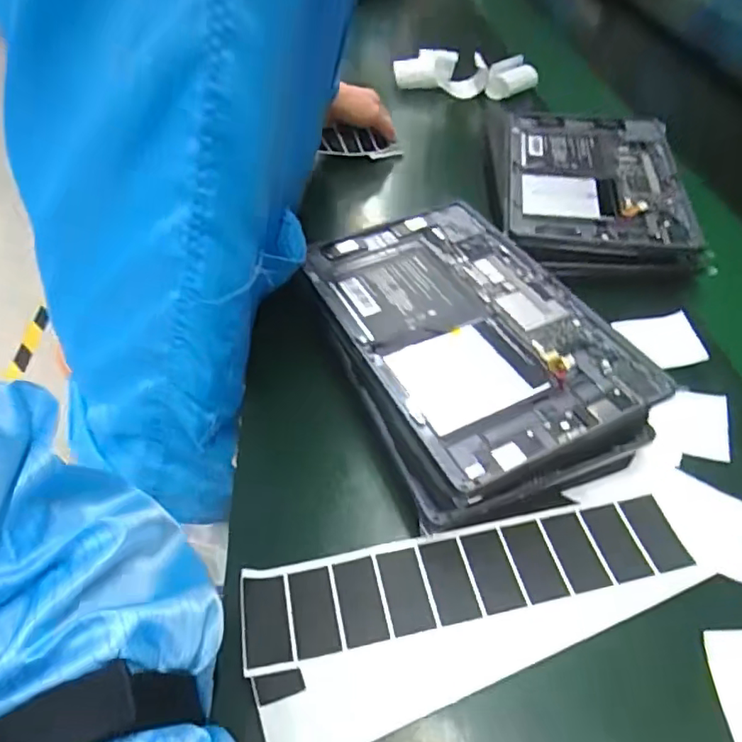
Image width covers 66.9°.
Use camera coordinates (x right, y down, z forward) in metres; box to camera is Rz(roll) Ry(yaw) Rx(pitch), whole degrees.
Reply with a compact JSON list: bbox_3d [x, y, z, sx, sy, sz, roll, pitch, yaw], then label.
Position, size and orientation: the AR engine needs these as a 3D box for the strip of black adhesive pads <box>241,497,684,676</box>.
[{"bbox_3d":[0.058,0.120,0.334,0.262,0.007,0.053,-10,44,-8],"label":"strip of black adhesive pads"}]

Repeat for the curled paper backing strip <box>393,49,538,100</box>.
[{"bbox_3d":[0.137,-0.435,0.823,0.205,0.044,0.067,14,47,12],"label":"curled paper backing strip"}]

